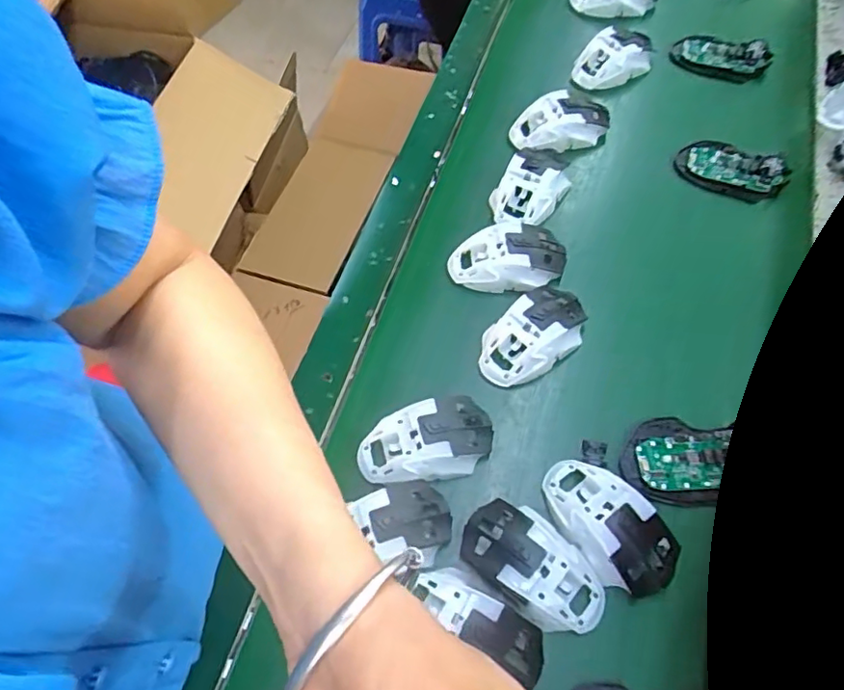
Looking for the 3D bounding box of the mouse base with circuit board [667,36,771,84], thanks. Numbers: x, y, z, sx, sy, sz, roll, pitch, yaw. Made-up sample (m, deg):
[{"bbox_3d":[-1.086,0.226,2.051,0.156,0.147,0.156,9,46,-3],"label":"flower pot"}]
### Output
[{"bbox_3d":[0.371,-0.358,0.719,0.116,0.026,0.048,12,63,8],"label":"mouse base with circuit board"}]

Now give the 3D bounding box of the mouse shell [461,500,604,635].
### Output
[{"bbox_3d":[0.086,0.170,0.442,0.113,0.031,0.068,37,69,19],"label":"mouse shell"}]

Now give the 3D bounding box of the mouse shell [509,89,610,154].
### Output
[{"bbox_3d":[0.159,-0.253,0.657,0.111,0.037,0.066,-16,62,-6],"label":"mouse shell"}]

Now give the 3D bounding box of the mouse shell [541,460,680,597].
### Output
[{"bbox_3d":[0.145,0.141,0.456,0.113,0.031,0.063,40,70,20],"label":"mouse shell"}]

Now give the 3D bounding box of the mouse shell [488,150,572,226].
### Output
[{"bbox_3d":[0.117,-0.170,0.618,0.065,0.036,0.121,29,66,16],"label":"mouse shell"}]

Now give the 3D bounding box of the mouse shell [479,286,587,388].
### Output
[{"bbox_3d":[0.104,-0.011,0.536,0.112,0.039,0.062,-37,67,-17],"label":"mouse shell"}]

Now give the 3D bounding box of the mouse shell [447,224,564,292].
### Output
[{"bbox_3d":[0.086,-0.090,0.578,0.109,0.036,0.069,11,63,7],"label":"mouse shell"}]

